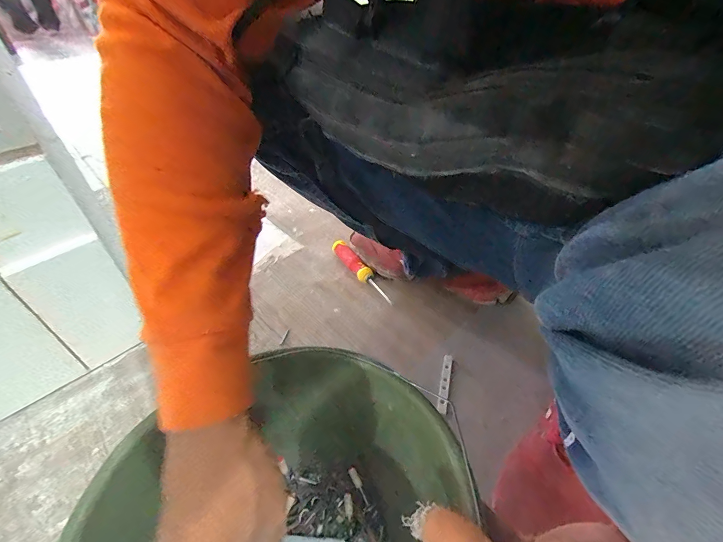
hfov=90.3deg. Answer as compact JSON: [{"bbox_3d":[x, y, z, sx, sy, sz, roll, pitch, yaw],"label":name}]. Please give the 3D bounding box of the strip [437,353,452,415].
[{"bbox_3d":[0.109,0.145,0.470,0.012,0.004,0.085,9,43,14],"label":"strip"}]

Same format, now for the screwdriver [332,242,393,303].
[{"bbox_3d":[-0.002,0.000,0.613,0.024,0.028,0.167,-27,47,-24],"label":"screwdriver"}]

